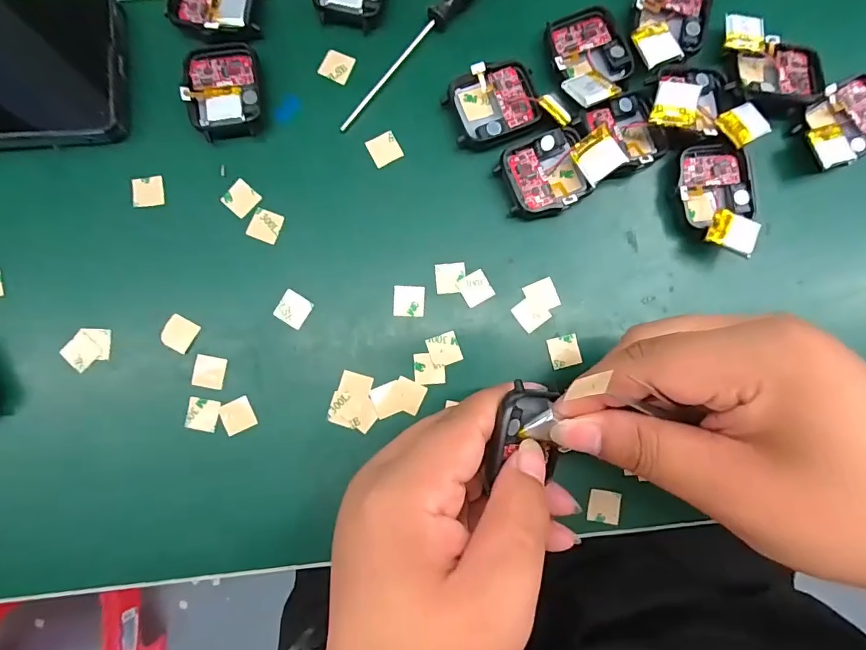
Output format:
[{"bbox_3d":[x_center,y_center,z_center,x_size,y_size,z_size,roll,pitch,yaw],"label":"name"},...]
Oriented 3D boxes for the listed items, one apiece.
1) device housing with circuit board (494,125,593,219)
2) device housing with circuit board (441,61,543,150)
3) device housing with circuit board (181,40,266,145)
[{"bbox_3d":[0.056,-0.075,0.229,0.043,0.013,0.039,-17,87,-2],"label":"device housing with circuit board"},{"bbox_3d":[0.031,-0.112,0.234,0.045,0.010,0.039,-19,87,-2],"label":"device housing with circuit board"},{"bbox_3d":[-0.106,-0.118,0.233,0.036,0.010,0.047,-9,87,-1],"label":"device housing with circuit board"}]

